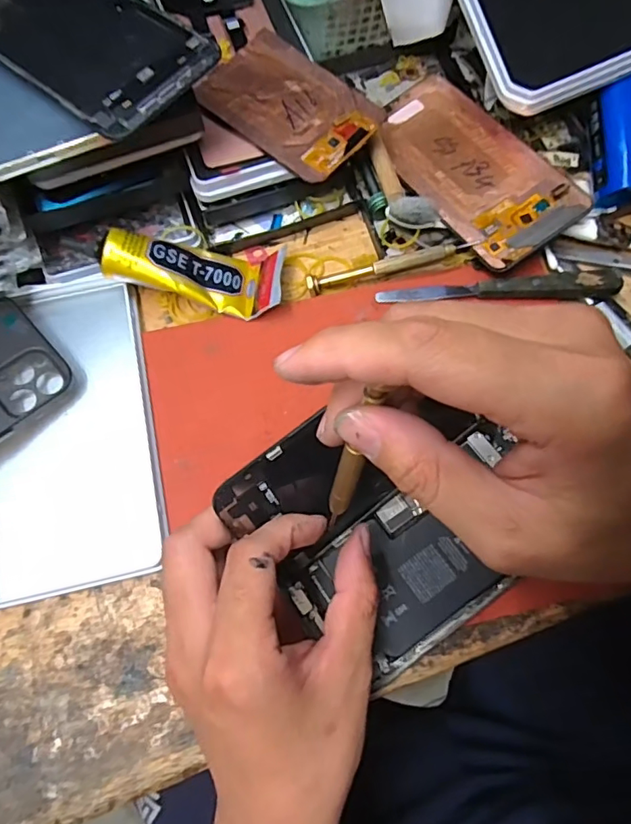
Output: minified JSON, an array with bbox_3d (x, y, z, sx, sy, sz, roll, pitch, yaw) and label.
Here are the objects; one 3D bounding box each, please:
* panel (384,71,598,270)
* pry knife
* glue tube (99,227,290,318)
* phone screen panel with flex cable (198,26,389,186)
[{"bbox_3d":[0.098,-0.158,0.341,0.069,0.004,0.146,-33,68,1],"label":"panel"},{"bbox_3d":[0.111,-0.075,0.322,0.142,0.012,0.015,-3,72,0],"label":"pry knife"},{"bbox_3d":[-0.073,-0.085,0.319,0.104,0.031,0.042,8,75,-17],"label":"glue tube"},{"bbox_3d":[-0.016,-0.187,0.323,0.102,0.004,0.069,38,76,9],"label":"phone screen panel with flex cable"}]

